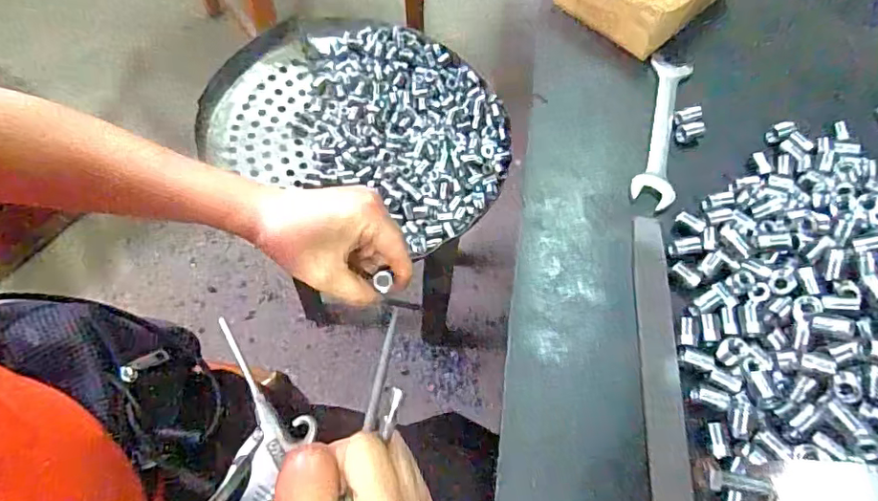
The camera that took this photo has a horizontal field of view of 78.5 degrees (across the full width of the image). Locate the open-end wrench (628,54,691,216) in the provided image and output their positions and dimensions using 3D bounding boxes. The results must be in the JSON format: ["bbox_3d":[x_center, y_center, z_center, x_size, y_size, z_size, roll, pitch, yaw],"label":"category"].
[{"bbox_3d":[0.190,-0.104,0.456,0.033,0.008,0.164,17,62,5],"label":"open-end wrench"}]

